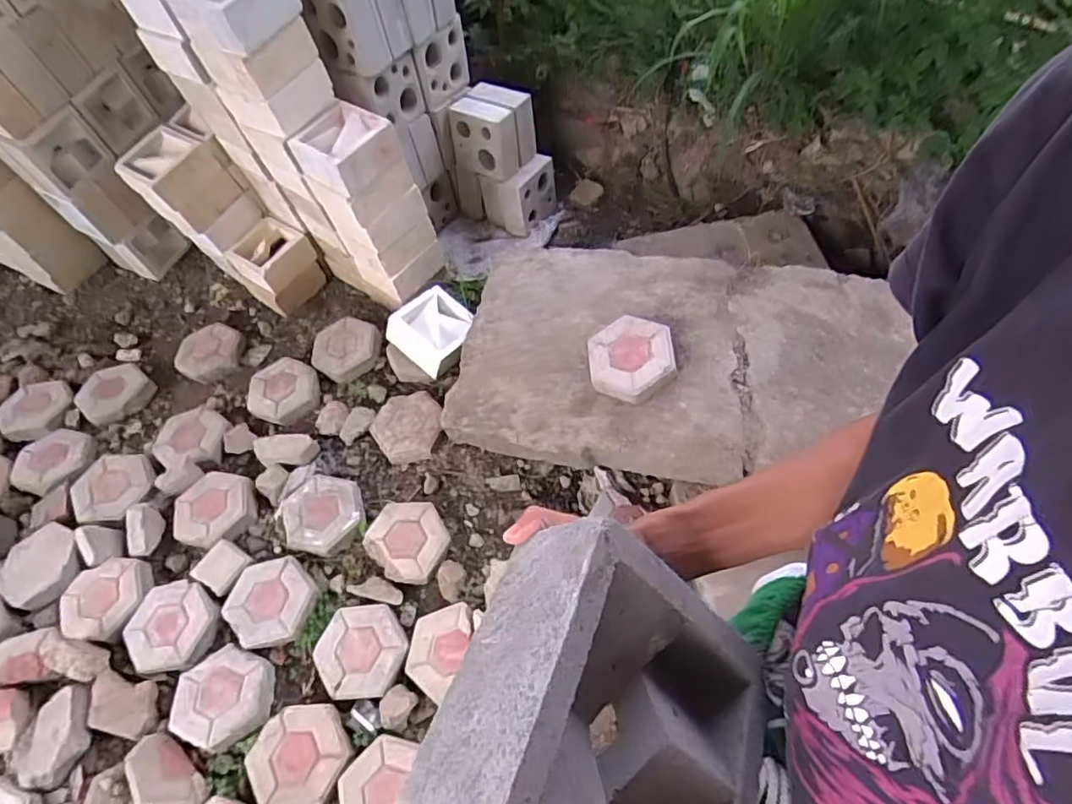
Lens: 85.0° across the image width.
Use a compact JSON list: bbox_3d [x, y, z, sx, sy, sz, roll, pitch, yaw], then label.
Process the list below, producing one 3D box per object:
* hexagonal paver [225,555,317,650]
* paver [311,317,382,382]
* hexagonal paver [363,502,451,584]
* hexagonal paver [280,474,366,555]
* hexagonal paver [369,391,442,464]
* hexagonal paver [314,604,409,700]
[{"bbox_3d":[-0.649,0.480,1.422,0.204,0.060,0.207,-37,62,-17],"label":"hexagonal paver"},{"bbox_3d":[-0.577,-0.160,1.784,0.189,0.076,0.198,5,57,5],"label":"paver"},{"bbox_3d":[-0.323,0.349,1.493,0.185,0.057,0.214,-35,61,-16],"label":"hexagonal paver"},{"bbox_3d":[-0.558,0.293,1.530,0.204,0.054,0.209,-20,58,-7],"label":"hexagonal paver"},{"bbox_3d":[-0.364,0.070,1.656,0.207,0.053,0.200,-10,58,-1],"label":"hexagonal paver"},{"bbox_3d":[-0.405,0.578,1.358,0.190,0.043,0.212,16,61,15],"label":"hexagonal paver"}]

